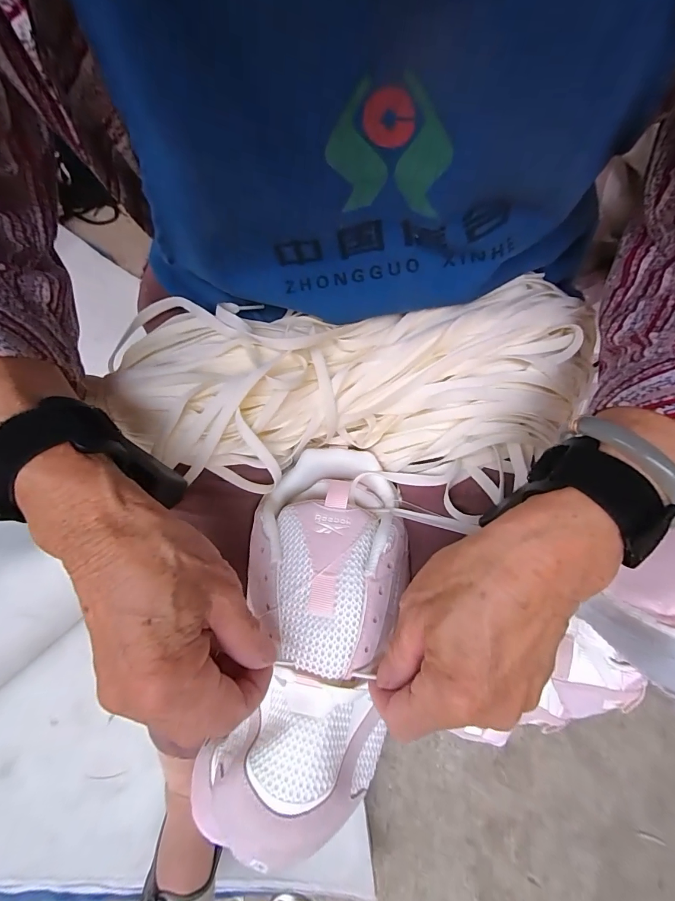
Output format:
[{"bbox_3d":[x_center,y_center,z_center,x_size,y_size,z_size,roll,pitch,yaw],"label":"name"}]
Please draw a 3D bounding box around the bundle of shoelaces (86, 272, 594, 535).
[{"bbox_3d":[0.004,-0.042,0.272,0.329,0.063,0.160,5,72,0],"label":"bundle of shoelaces"}]

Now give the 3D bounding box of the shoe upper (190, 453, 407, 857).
[{"bbox_3d":[-0.016,0.106,0.247,0.105,0.048,0.234,9,69,1],"label":"shoe upper"}]

